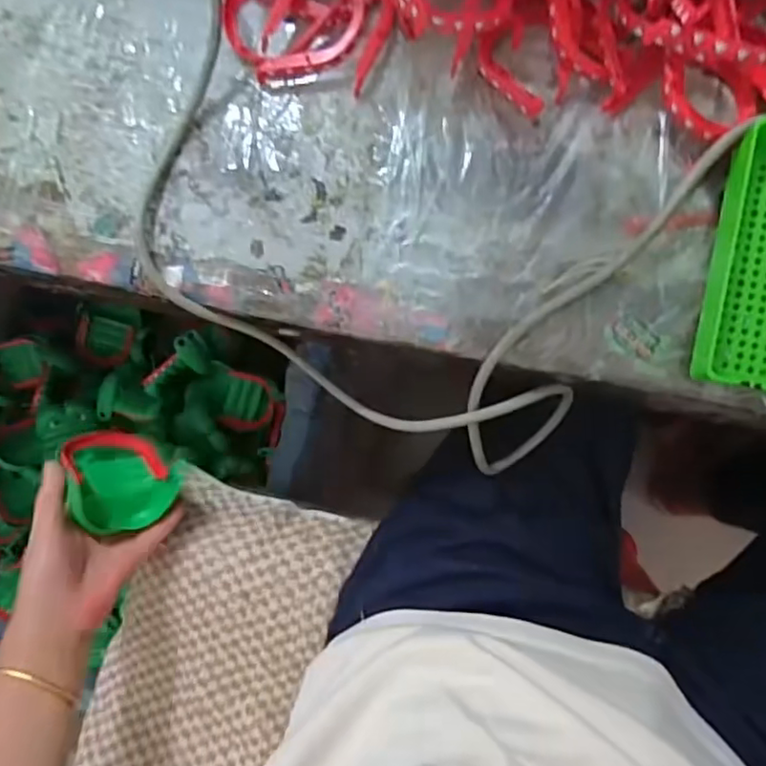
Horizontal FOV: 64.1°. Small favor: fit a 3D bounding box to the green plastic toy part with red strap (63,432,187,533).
[{"bbox_3d":[-0.229,0.086,0.536,0.102,0.100,0.050,26,125,-17],"label":"green plastic toy part with red strap"}]

